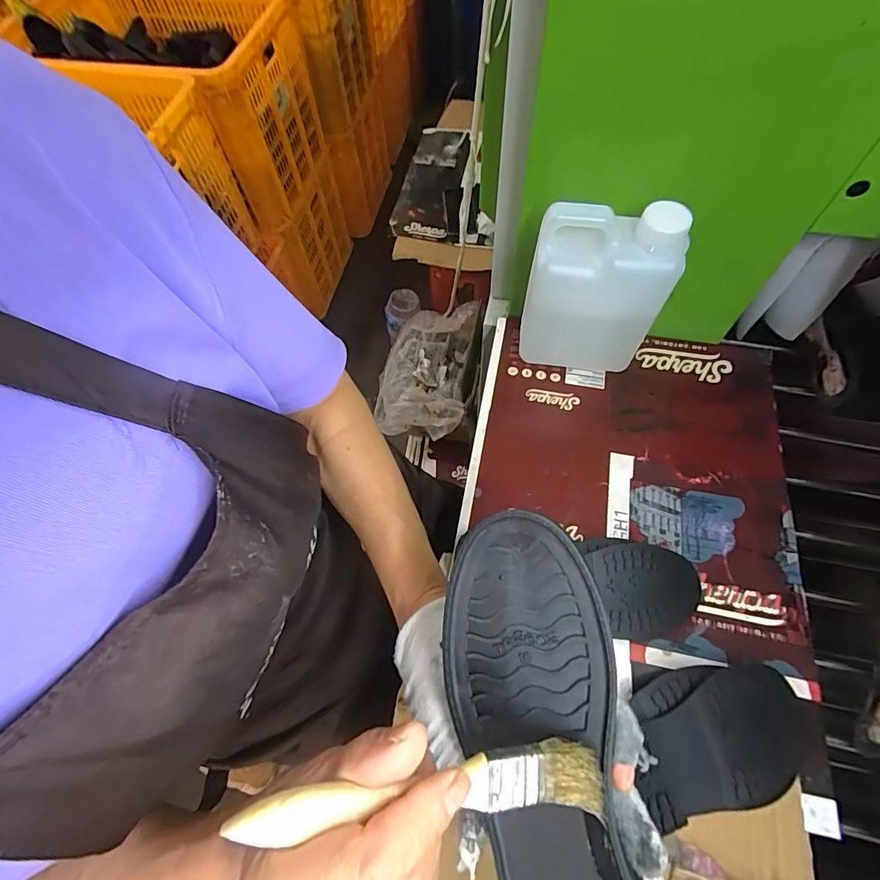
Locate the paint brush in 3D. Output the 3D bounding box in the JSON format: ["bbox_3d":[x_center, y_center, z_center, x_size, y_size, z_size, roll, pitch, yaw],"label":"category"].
[{"bbox_3d":[-0.001,0.137,0.178,0.144,0.008,0.024,5,62,-15],"label":"paint brush"}]

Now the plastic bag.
[{"bbox_3d":[-0.035,-0.182,1.262,0.239,0.153,0.381,8,64,7],"label":"plastic bag"}]

